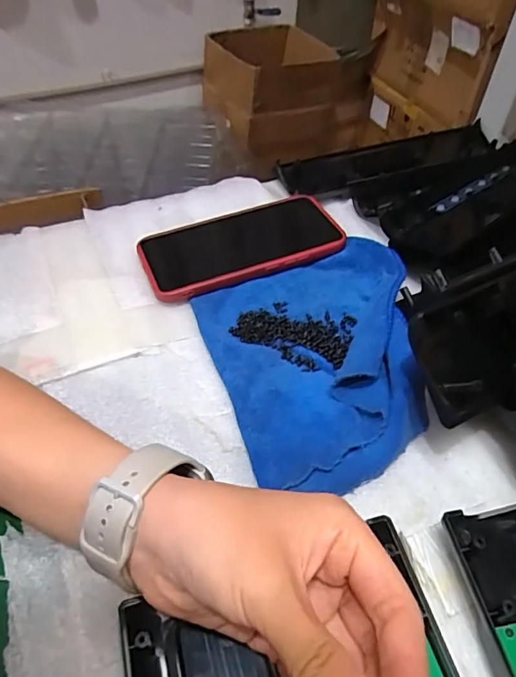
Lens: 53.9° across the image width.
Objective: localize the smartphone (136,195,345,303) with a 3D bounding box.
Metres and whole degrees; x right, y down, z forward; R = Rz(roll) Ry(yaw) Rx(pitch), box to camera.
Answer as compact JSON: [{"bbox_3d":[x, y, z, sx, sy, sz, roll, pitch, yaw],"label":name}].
[{"bbox_3d":[-0.015,-0.080,0.430,0.163,0.014,0.082,-18,53,-15],"label":"smartphone"}]

